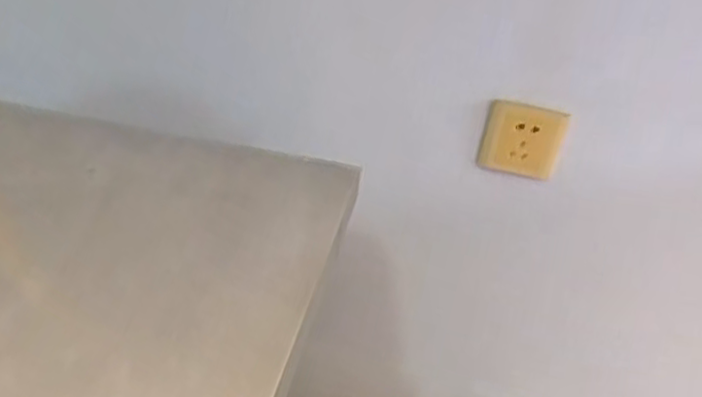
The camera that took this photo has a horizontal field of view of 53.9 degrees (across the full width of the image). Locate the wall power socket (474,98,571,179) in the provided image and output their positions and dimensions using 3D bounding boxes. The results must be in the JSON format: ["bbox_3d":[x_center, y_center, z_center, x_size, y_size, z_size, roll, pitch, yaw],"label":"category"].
[{"bbox_3d":[0.199,-0.065,0.801,0.093,0.091,0.015,8,38,-7],"label":"wall power socket"}]

